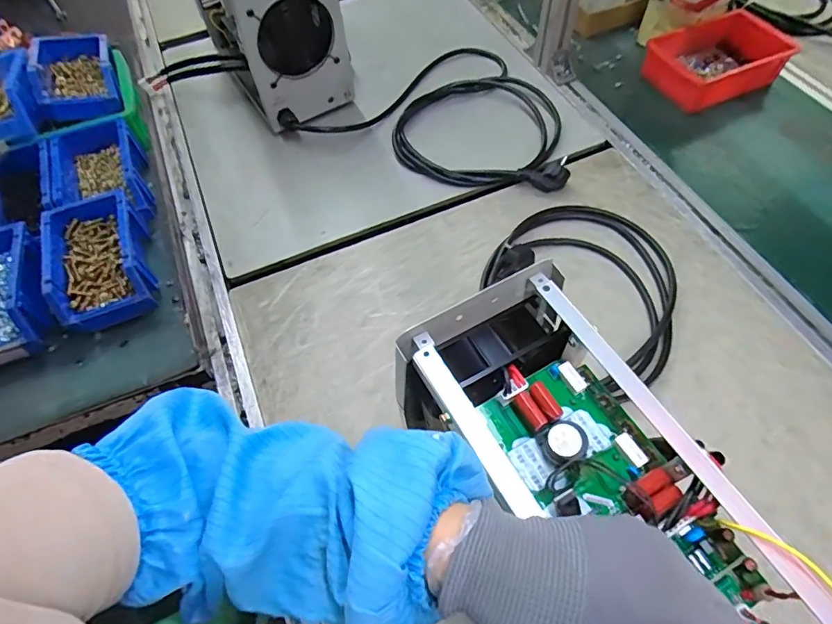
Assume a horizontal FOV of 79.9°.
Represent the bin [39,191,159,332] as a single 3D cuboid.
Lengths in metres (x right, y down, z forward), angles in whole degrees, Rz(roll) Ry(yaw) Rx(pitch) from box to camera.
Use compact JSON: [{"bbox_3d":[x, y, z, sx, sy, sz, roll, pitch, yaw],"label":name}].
[{"bbox_3d":[-0.395,-0.061,0.627,0.110,0.076,0.169,-22,58,-10],"label":"bin"}]

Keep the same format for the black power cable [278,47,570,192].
[{"bbox_3d":[0.057,-0.354,0.805,0.428,0.040,0.335,20,62,14],"label":"black power cable"}]

